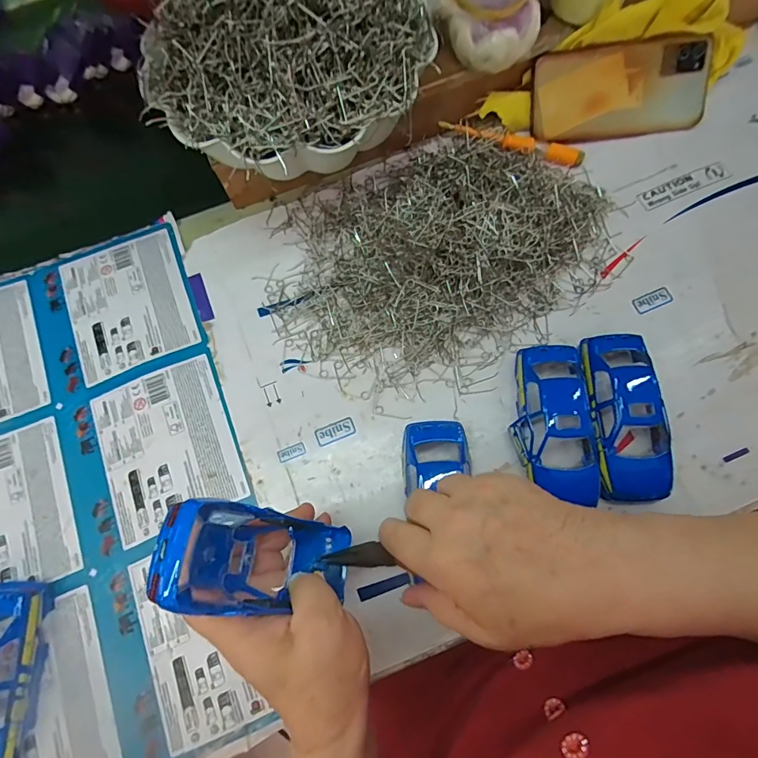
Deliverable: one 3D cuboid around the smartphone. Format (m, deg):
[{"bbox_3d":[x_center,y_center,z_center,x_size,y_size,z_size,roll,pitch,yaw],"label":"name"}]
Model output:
[{"bbox_3d":[0.231,-0.275,0.419,0.165,0.013,0.075,-3,106,2],"label":"smartphone"}]

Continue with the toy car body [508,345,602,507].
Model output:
[{"bbox_3d":[0.133,0.034,0.339,0.059,0.039,0.119,-5,72,1],"label":"toy car body"}]

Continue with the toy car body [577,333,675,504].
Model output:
[{"bbox_3d":[0.189,0.028,0.337,0.054,0.037,0.126,-2,72,2],"label":"toy car body"}]

